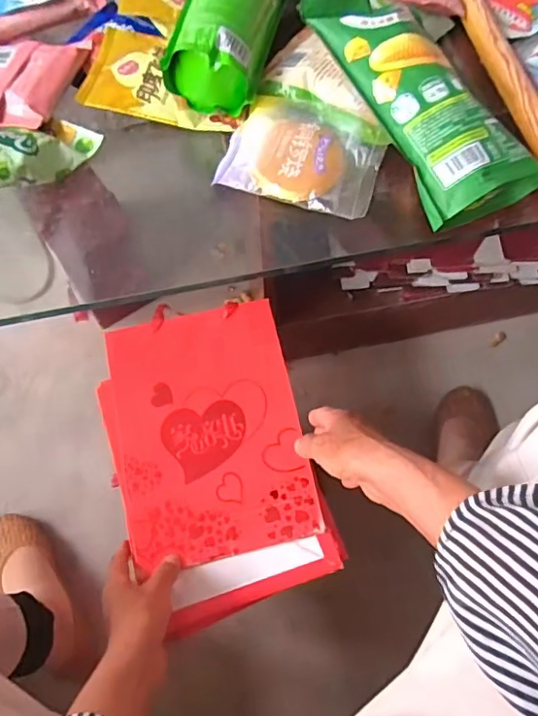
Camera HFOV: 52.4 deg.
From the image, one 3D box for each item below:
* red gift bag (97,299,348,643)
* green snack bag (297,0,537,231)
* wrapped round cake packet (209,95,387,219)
[{"bbox_3d":[-0.060,0.097,0.569,0.198,0.036,0.305,-14,67,-8],"label":"red gift bag"},{"bbox_3d":[0.116,-0.213,0.436,0.097,0.058,0.221,-30,66,-13],"label":"green snack bag"},{"bbox_3d":[0.030,-0.171,0.454,0.125,0.018,0.099,17,65,10],"label":"wrapped round cake packet"}]

